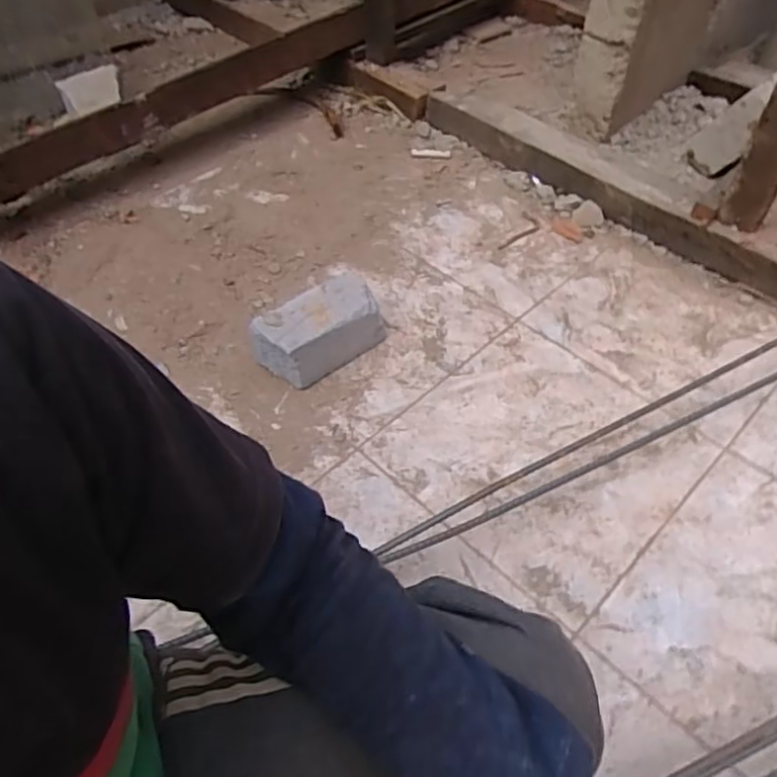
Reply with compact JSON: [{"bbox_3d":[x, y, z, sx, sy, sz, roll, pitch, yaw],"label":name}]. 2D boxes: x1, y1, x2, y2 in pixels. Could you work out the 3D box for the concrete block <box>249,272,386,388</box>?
[{"bbox_3d":[-0.115,-0.093,1.093,0.204,0.109,0.108,-35,58,-26],"label":"concrete block"}]

